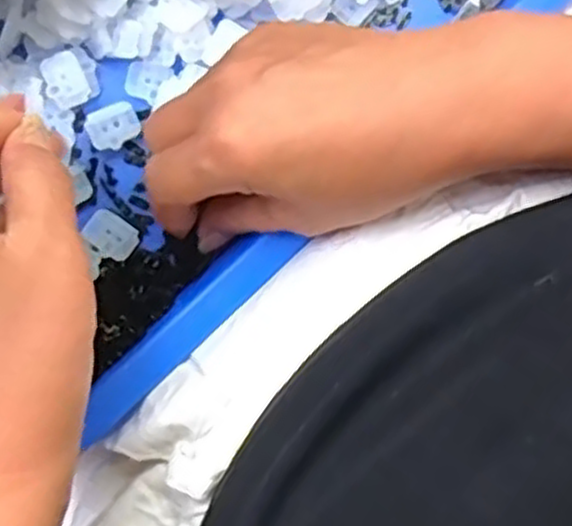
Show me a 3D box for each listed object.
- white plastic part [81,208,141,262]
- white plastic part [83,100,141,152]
[{"bbox_3d":[-0.074,-0.012,0.334,0.022,0.004,0.016,36,81,5],"label":"white plastic part"},{"bbox_3d":[-0.074,-0.058,0.335,0.022,0.005,0.017,-24,81,-5],"label":"white plastic part"}]

